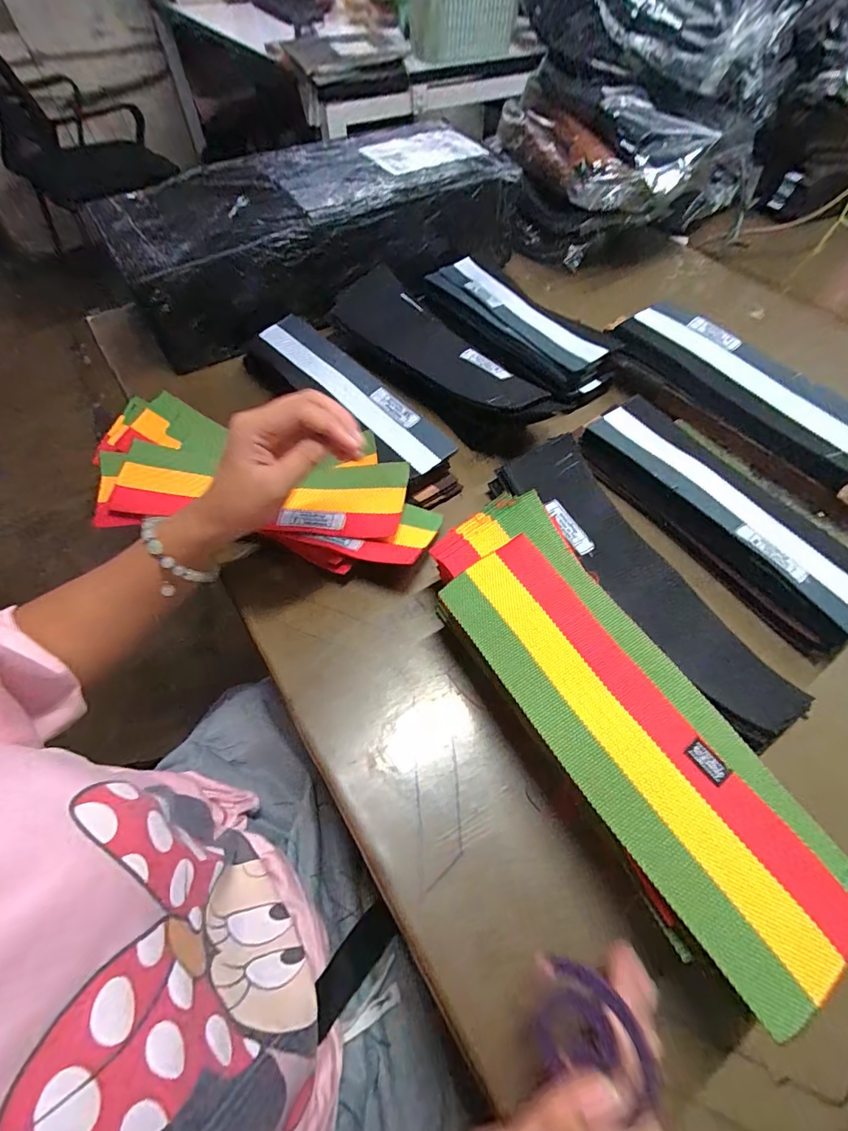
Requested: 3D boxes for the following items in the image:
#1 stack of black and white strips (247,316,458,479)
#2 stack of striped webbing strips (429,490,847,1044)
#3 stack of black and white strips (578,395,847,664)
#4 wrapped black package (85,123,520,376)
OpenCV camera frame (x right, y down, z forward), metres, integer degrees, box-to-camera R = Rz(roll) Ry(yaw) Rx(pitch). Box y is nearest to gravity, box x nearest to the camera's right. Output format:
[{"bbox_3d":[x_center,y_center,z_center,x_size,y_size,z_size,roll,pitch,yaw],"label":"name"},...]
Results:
[{"bbox_3d":[-0.090,-0.189,0.497,0.078,0.044,0.306,-36,66,-20],"label":"stack of black and white strips"},{"bbox_3d":[0.109,0.082,0.282,0.098,0.030,0.306,-25,62,-14],"label":"stack of striped webbing strips"},{"bbox_3d":[0.270,-0.049,0.412,0.090,0.052,0.281,-28,63,-16],"label":"stack of black and white strips"},{"bbox_3d":[-0.136,-0.444,0.601,0.495,0.125,0.217,-26,63,-15],"label":"wrapped black package"}]

